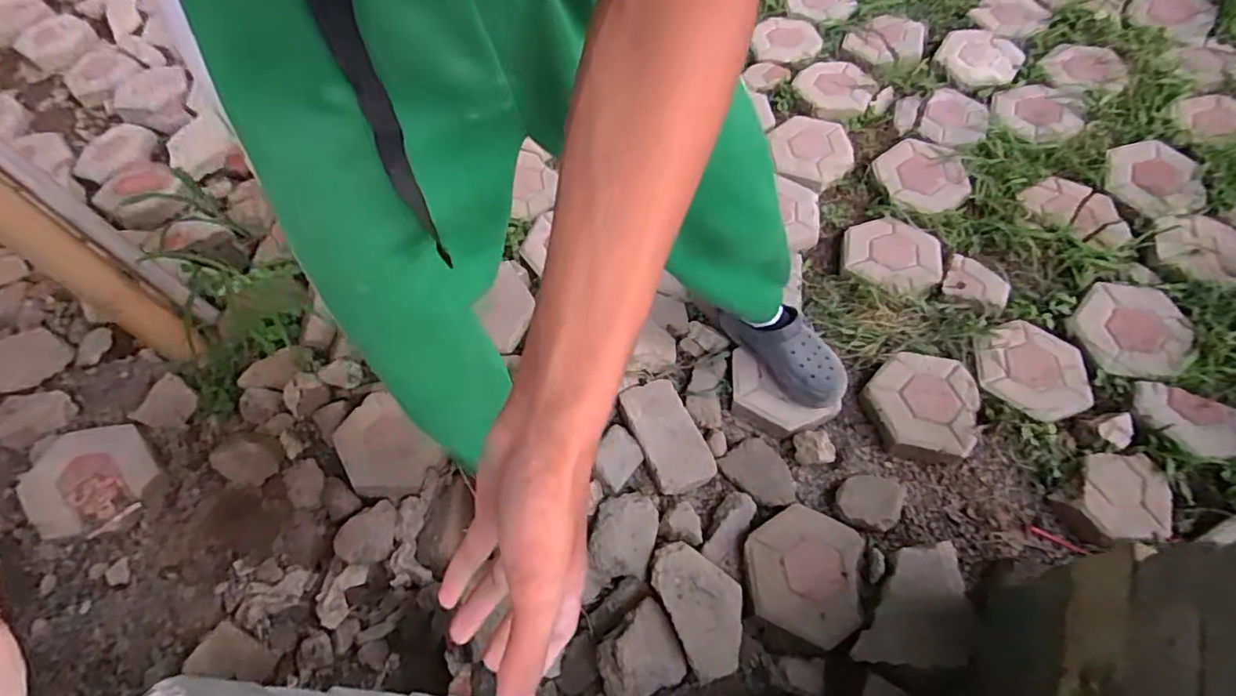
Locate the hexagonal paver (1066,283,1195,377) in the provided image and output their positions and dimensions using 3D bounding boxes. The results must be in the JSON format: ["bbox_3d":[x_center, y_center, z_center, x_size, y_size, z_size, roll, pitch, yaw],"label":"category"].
[{"bbox_3d":[0.980,-0.038,1.163,0.205,0.046,0.170,10,61,10],"label":"hexagonal paver"}]

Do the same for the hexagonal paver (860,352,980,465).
[{"bbox_3d":[0.556,0.099,1.114,0.195,0.048,0.220,28,65,19],"label":"hexagonal paver"}]

